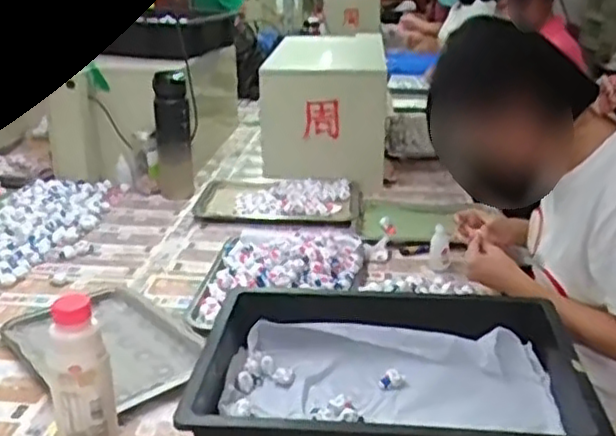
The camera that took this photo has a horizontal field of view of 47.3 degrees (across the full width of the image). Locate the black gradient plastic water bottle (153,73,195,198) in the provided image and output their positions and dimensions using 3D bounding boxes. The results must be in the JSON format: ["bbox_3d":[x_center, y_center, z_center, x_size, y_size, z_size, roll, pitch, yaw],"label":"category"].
[{"bbox_3d":[-0.297,-0.183,1.551,0.075,0.269,0.071,-5,22,-15],"label":"black gradient plastic water bottle"}]

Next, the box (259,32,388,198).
[{"bbox_3d":[0.047,-0.290,1.808,0.284,0.275,0.441,3,21,4],"label":"box"}]

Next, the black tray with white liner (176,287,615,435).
[{"bbox_3d":[0.099,0.198,0.873,0.437,0.095,0.318,3,21,5],"label":"black tray with white liner"}]

